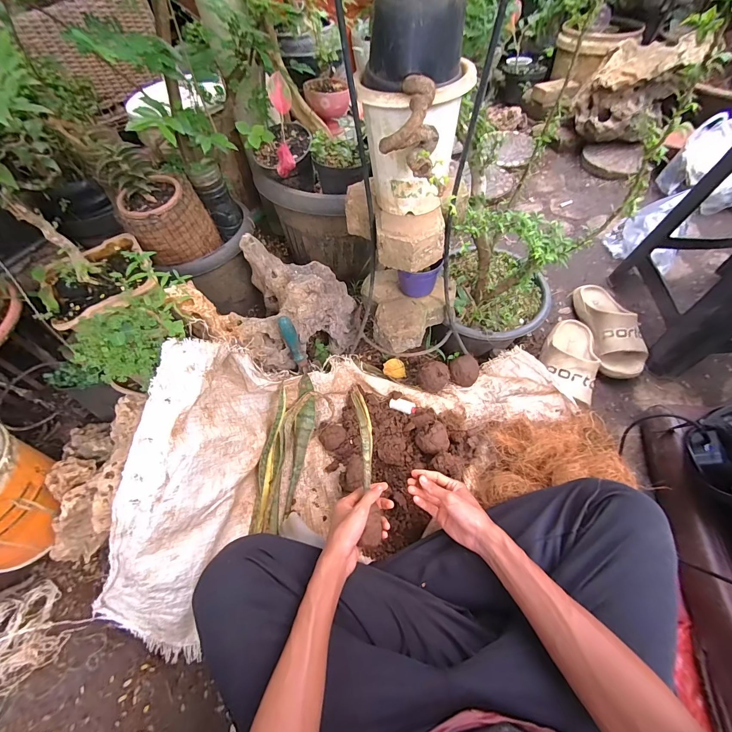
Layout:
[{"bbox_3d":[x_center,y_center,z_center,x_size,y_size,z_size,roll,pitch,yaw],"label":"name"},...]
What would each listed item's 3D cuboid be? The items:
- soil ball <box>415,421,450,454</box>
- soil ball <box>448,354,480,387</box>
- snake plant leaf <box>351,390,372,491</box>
[{"bbox_3d":[0.128,0.143,0.651,0.057,0.053,0.051,-18,57,-8],"label":"soil ball"},{"bbox_3d":[0.212,0.013,0.739,0.064,0.046,0.064,-2,57,3],"label":"soil ball"},{"bbox_3d":[-0.002,0.111,0.538,0.024,0.010,0.144,-7,73,-1],"label":"snake plant leaf"}]

